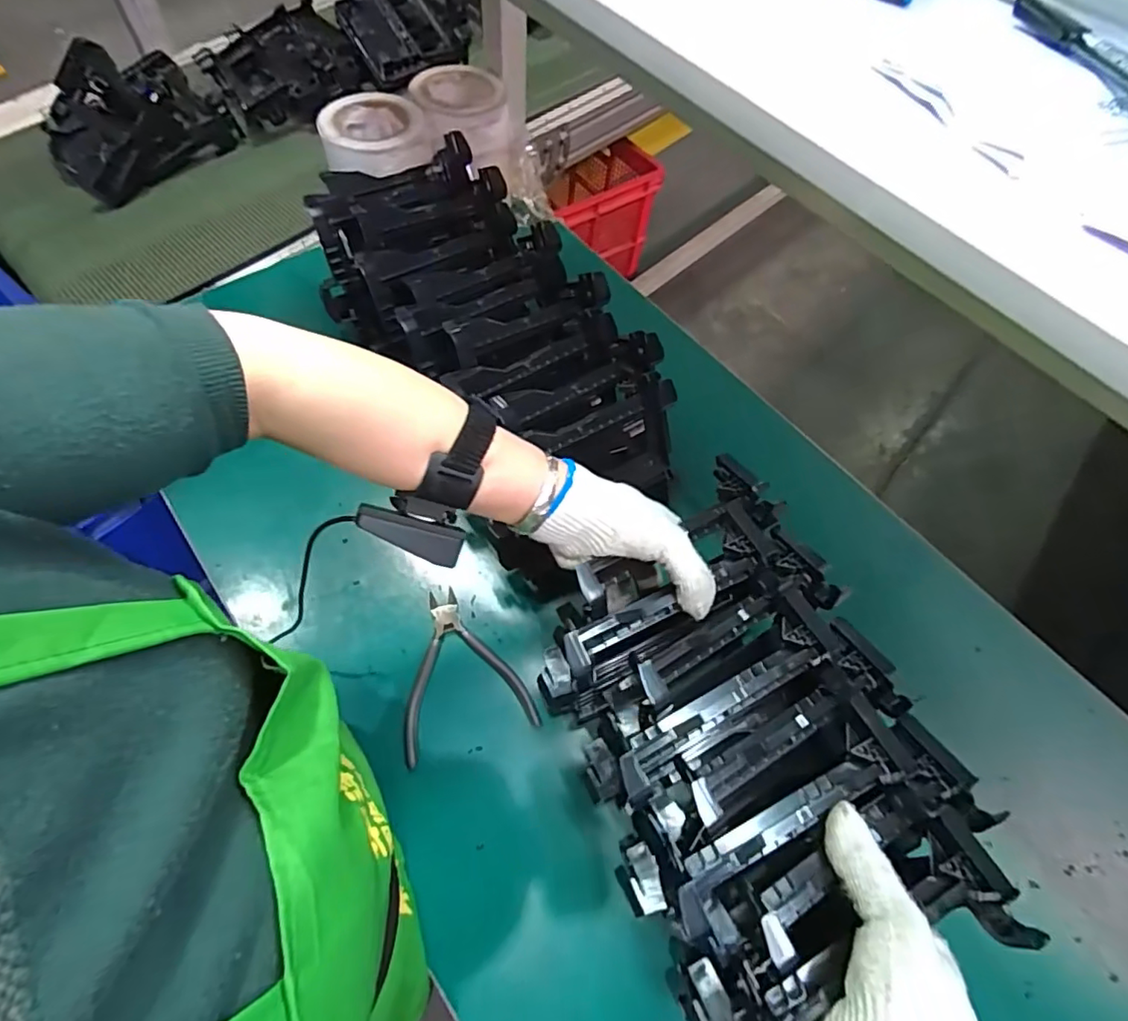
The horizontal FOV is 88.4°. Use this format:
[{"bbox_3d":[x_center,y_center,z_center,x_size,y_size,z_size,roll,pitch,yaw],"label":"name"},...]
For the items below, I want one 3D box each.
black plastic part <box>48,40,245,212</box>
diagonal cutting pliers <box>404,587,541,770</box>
[{"bbox_3d":[-0.617,-0.557,0.818,0.166,0.105,0.221,36,66,15],"label":"black plastic part"},{"bbox_3d":[-0.097,0.139,0.521,0.113,0.006,0.140,-15,64,-11],"label":"diagonal cutting pliers"}]

